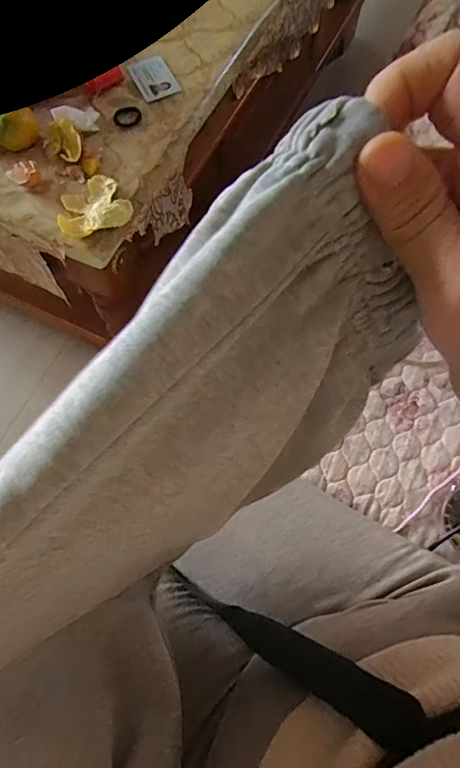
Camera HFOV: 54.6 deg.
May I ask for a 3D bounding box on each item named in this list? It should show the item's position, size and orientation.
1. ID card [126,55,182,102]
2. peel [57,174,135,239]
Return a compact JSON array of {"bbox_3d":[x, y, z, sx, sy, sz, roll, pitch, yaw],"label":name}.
[{"bbox_3d":[-0.110,-0.446,0.648,0.057,0.005,0.084,-23,72,-9],"label":"ID card"},{"bbox_3d":[-0.173,-0.222,0.552,0.087,0.013,0.072,-28,71,-9],"label":"peel"}]

